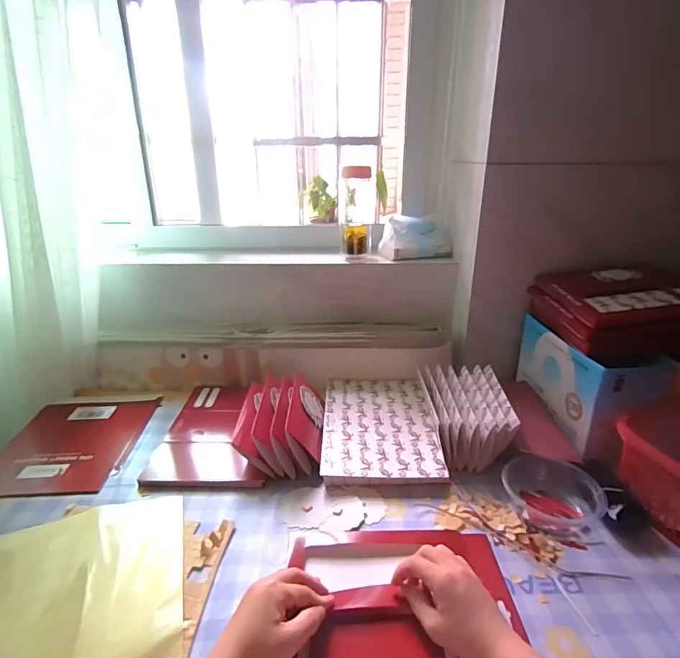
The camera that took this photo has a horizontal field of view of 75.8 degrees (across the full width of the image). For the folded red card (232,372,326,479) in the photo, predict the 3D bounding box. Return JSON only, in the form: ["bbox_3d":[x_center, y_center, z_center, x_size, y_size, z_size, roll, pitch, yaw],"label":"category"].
[{"bbox_3d":[-0.088,0.142,0.677,0.121,0.074,0.169,-1,24,0],"label":"folded red card"}]

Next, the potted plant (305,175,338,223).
[{"bbox_3d":[-0.047,-0.327,1.118,0.066,0.110,0.075,0,23,1],"label":"potted plant"}]

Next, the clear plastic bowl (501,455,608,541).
[{"bbox_3d":[0.268,0.212,0.557,0.117,0.042,0.100,12,27,28],"label":"clear plastic bowl"}]

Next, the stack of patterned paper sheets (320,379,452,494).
[{"bbox_3d":[0.064,0.158,0.715,0.176,0.023,0.276,-1,24,1],"label":"stack of patterned paper sheets"}]

